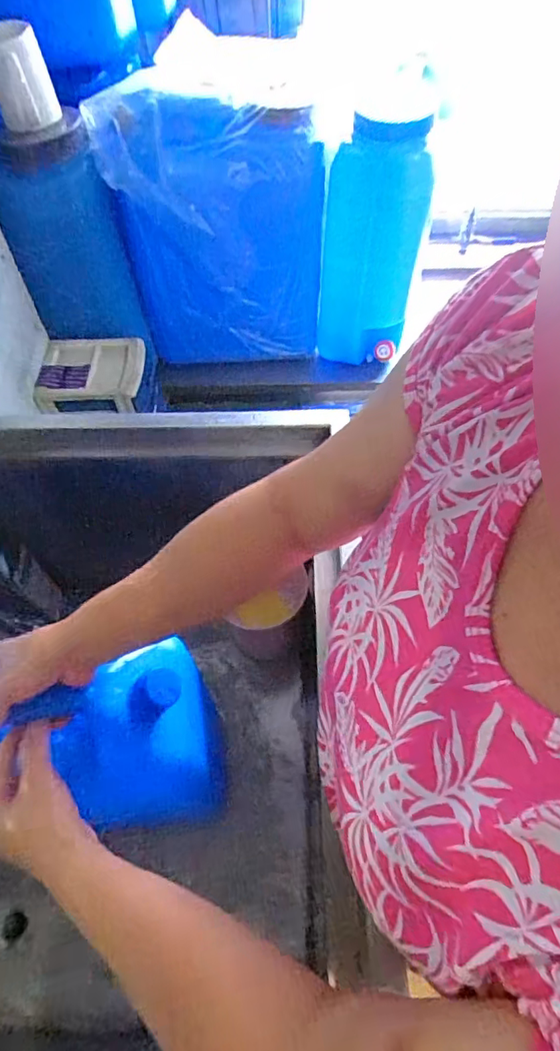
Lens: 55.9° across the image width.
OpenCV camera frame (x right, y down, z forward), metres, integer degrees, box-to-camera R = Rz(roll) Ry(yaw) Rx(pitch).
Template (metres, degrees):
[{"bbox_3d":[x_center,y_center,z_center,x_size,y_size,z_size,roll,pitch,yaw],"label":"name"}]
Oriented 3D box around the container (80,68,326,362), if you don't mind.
[{"bbox_3d":[-0.105,-0.519,0.940,0.343,0.402,0.170,-9,57,-5],"label":"container"}]

